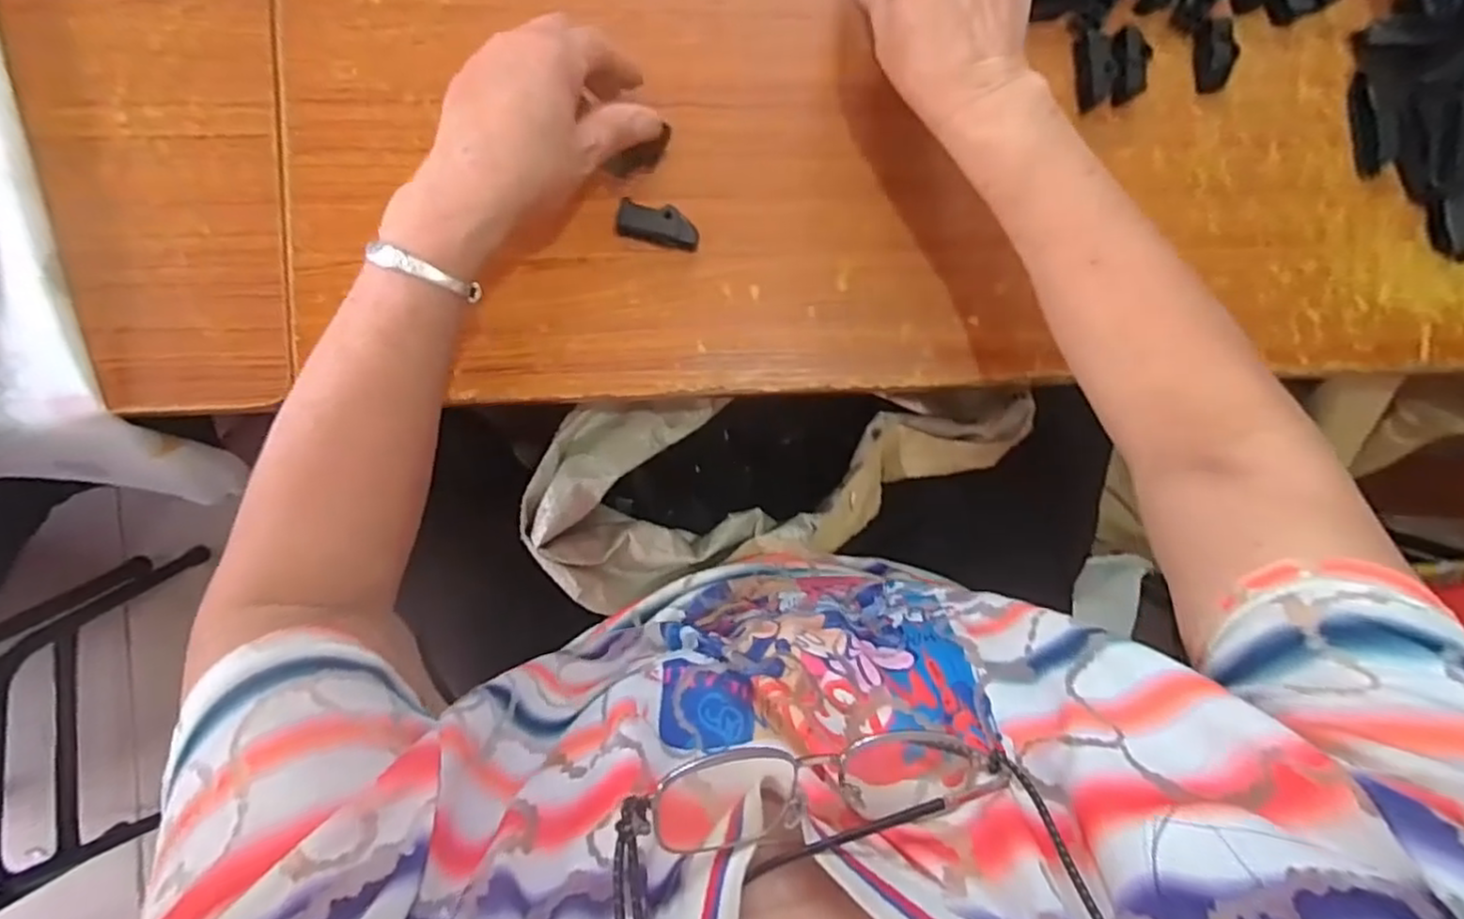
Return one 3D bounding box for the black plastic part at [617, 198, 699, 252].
[{"bbox_3d":[-0.044,-0.142,0.425,0.049,0.021,0.021,9,92,-6],"label":"black plastic part"}]

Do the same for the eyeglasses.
[{"bbox_3d":[0.029,0.120,0.257,0.130,0.054,0.028,-7,92,-6],"label":"eyeglasses"}]

